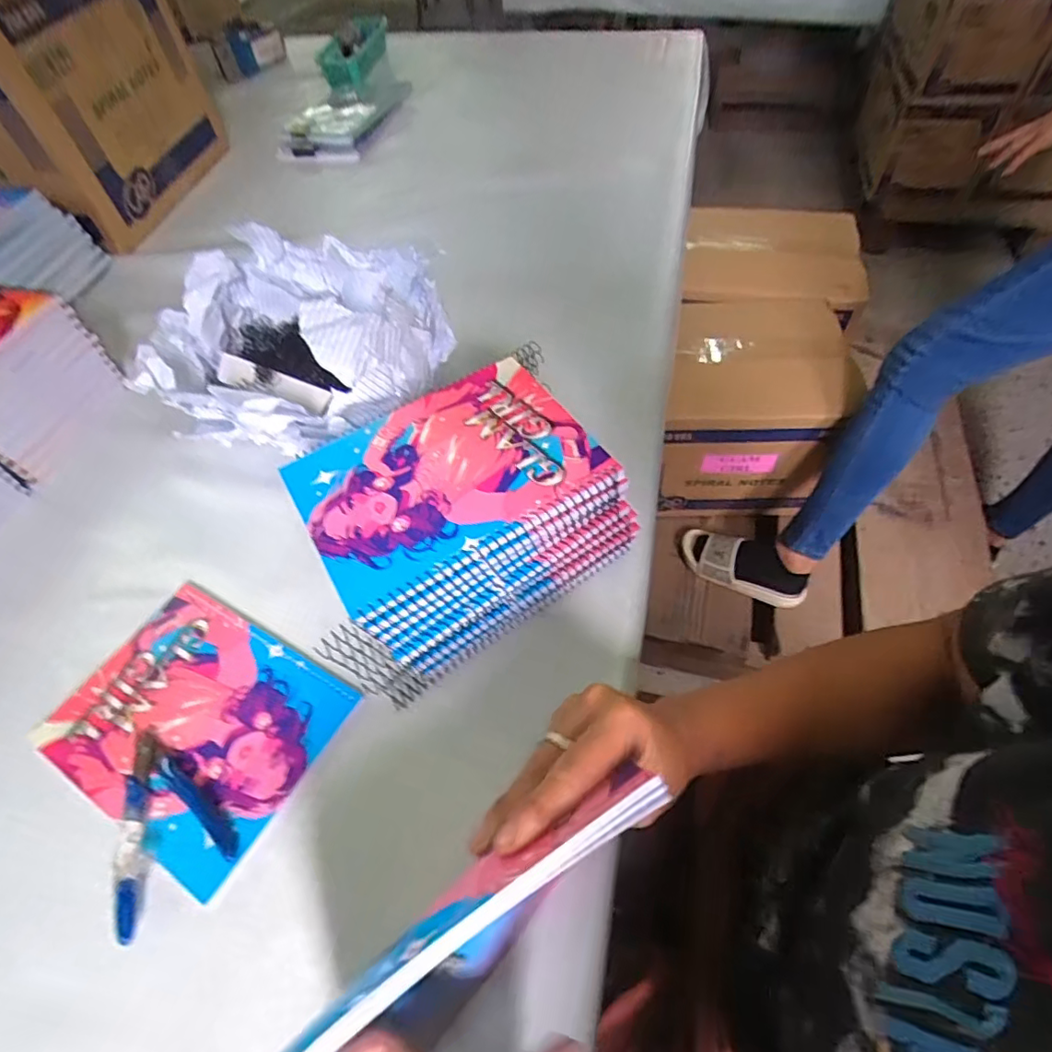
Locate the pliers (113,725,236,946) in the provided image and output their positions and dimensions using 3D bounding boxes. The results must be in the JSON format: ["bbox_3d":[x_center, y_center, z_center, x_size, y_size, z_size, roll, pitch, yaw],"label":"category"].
[{"bbox_3d":[-0.228,0.182,0.365,0.064,0.015,0.124,-21,55,-10],"label":"pliers"}]

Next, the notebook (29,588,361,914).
[{"bbox_3d":[-0.238,0.137,0.408,0.197,0.011,0.145,24,59,21],"label":"notebook"}]

